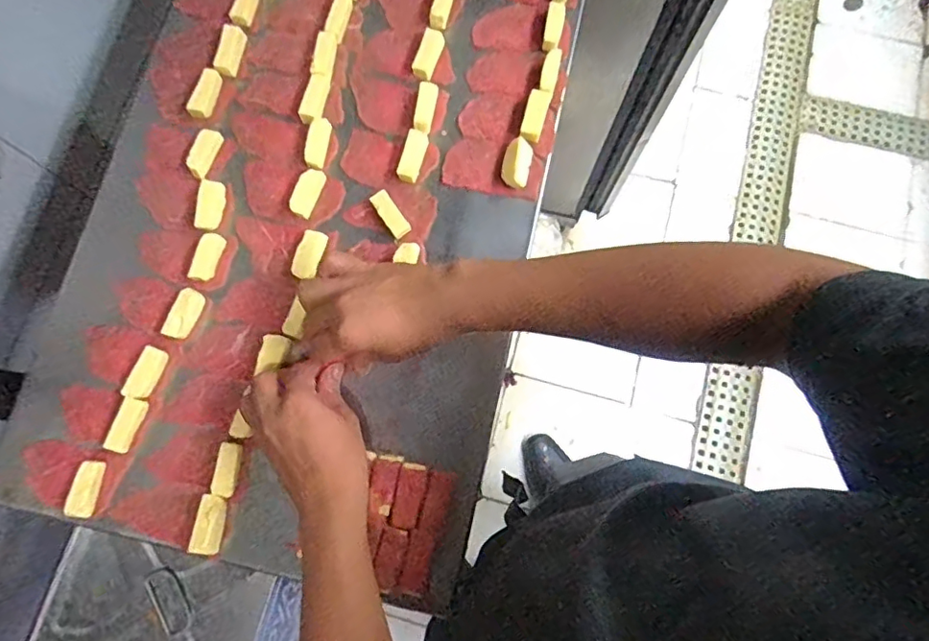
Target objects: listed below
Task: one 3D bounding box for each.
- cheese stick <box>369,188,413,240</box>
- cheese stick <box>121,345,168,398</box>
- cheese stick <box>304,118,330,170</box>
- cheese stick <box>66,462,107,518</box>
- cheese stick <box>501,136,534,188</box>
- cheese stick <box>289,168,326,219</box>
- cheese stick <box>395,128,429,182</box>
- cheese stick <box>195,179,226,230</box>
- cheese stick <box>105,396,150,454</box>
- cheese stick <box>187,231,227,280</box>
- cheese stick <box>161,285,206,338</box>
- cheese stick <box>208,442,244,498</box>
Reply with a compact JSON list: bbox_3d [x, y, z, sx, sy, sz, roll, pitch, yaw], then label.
[{"bbox_3d":[-0.070,-0.101,0.538,0.019,0.011,0.046,-35,79,-6],"label":"cheese stick"},{"bbox_3d":[-0.288,0.046,0.508,0.019,0.012,0.047,20,78,6],"label":"cheese stick"},{"bbox_3d":[-0.146,-0.176,0.559,0.020,0.010,0.053,9,78,3],"label":"cheese stick"},{"bbox_3d":[-0.326,0.146,0.488,0.020,0.013,0.046,5,77,3],"label":"cheese stick"},{"bbox_3d":[0.051,-0.154,0.547,0.027,0.010,0.051,13,78,4],"label":"cheese stick"},{"bbox_3d":[-0.152,-0.126,0.547,0.020,0.014,0.049,22,79,6],"label":"cheese stick"},{"bbox_3d":[-0.051,-0.162,0.556,0.021,0.008,0.052,16,78,5],"label":"cheese stick"},{"bbox_3d":[-0.245,-0.110,0.541,0.024,0.011,0.047,5,77,3],"label":"cheese stick"},{"bbox_3d":[-0.300,0.093,0.501,0.017,0.013,0.048,16,78,5],"label":"cheese stick"},{"bbox_3d":[-0.245,-0.061,0.535,0.021,0.012,0.048,15,78,5],"label":"cheese stick"},{"bbox_3d":[-0.258,-0.006,0.523,0.023,0.012,0.049,21,79,6],"label":"cheese stick"},{"bbox_3d":[-0.208,0.130,0.494,0.017,0.012,0.046,7,78,3],"label":"cheese stick"}]

